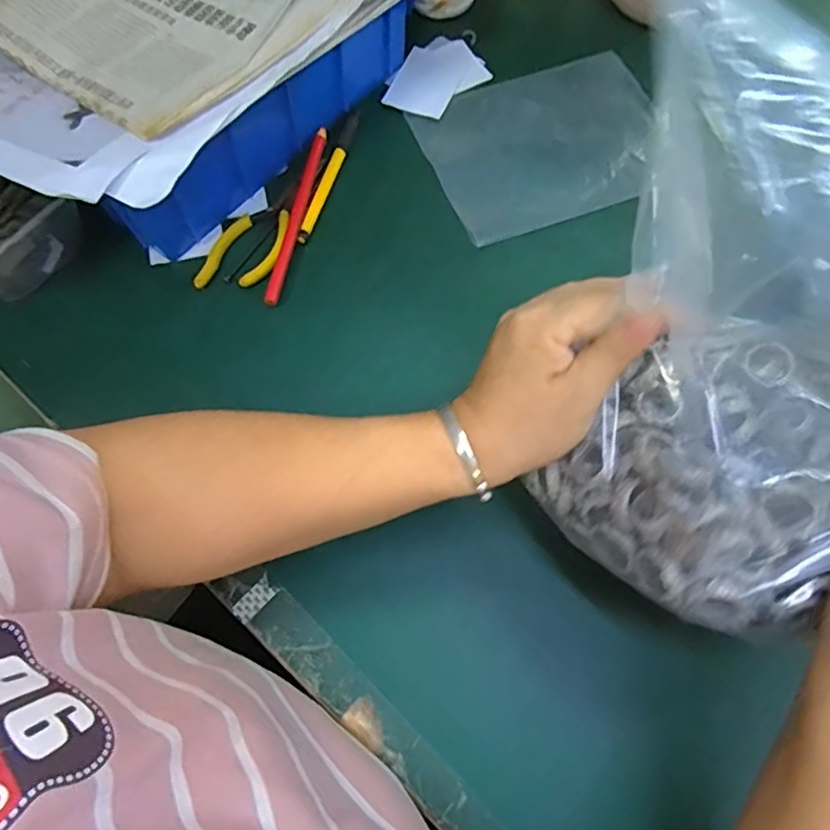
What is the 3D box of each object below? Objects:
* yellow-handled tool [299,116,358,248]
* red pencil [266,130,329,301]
[{"bbox_3d":[-0.067,-0.186,0.452,0.011,0.008,0.125,17,71,6],"label":"yellow-handled tool"},{"bbox_3d":[-0.087,-0.149,0.433,0.010,0.012,0.153,10,70,4],"label":"red pencil"}]

